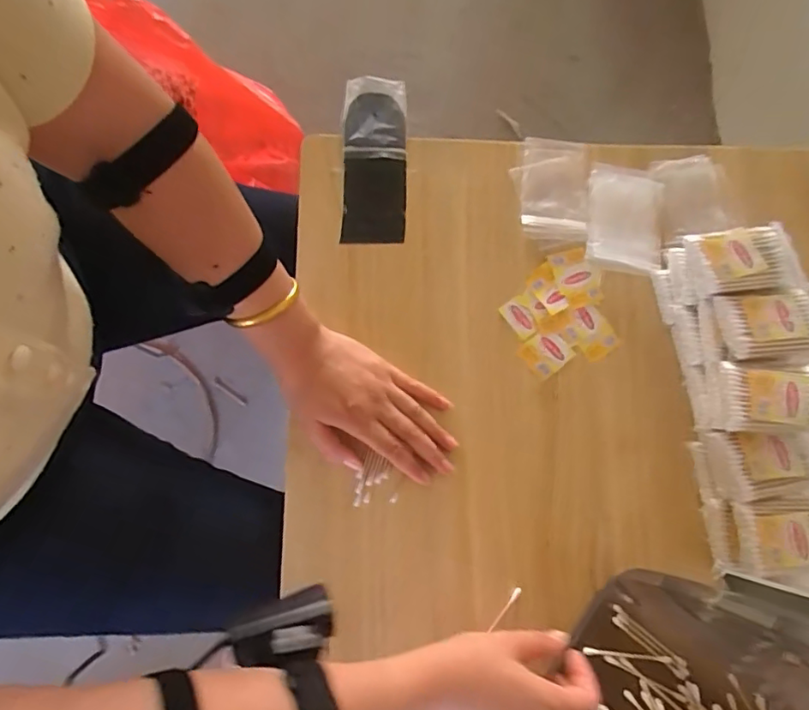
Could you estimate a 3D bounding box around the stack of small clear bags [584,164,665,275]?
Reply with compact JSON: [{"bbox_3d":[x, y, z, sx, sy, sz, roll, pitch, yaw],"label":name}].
[{"bbox_3d":[0.217,-0.136,0.548,0.069,0.016,0.111,11,76,-1],"label":"stack of small clear bags"}]

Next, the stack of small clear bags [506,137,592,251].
[{"bbox_3d":[0.149,-0.165,0.558,0.076,0.011,0.117,9,76,-1],"label":"stack of small clear bags"}]

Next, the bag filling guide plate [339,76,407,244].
[{"bbox_3d":[-0.030,-0.202,0.562,0.064,0.008,0.186,0,77,-3],"label":"bag filling guide plate"}]

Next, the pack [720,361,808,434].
[{"bbox_3d":[0.286,0.034,0.431,0.069,0.020,0.052,6,77,-2],"label":"pack"}]

